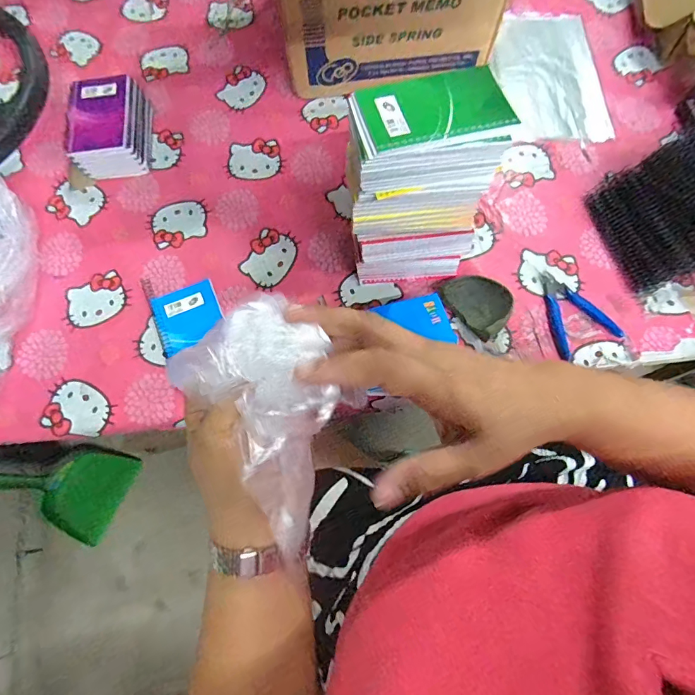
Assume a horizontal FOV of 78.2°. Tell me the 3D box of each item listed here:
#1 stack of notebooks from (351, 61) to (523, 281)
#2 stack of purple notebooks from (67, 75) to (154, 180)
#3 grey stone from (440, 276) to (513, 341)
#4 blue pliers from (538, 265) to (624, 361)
[{"bbox_3d":[0.078,-0.170,0.484,0.144,0.234,0.099,-6,74,-1],"label":"stack of notebooks"},{"bbox_3d":[-0.348,-0.321,0.631,0.098,0.058,0.140,-4,74,0],"label":"stack of purple notebooks"},{"bbox_3d":[0.171,-0.061,0.559,0.063,0.027,0.090,-37,77,-9],"label":"grey stone"},{"bbox_3d":[0.288,-0.054,0.562,0.083,0.009,0.123,-23,75,-6],"label":"blue pliers"}]

